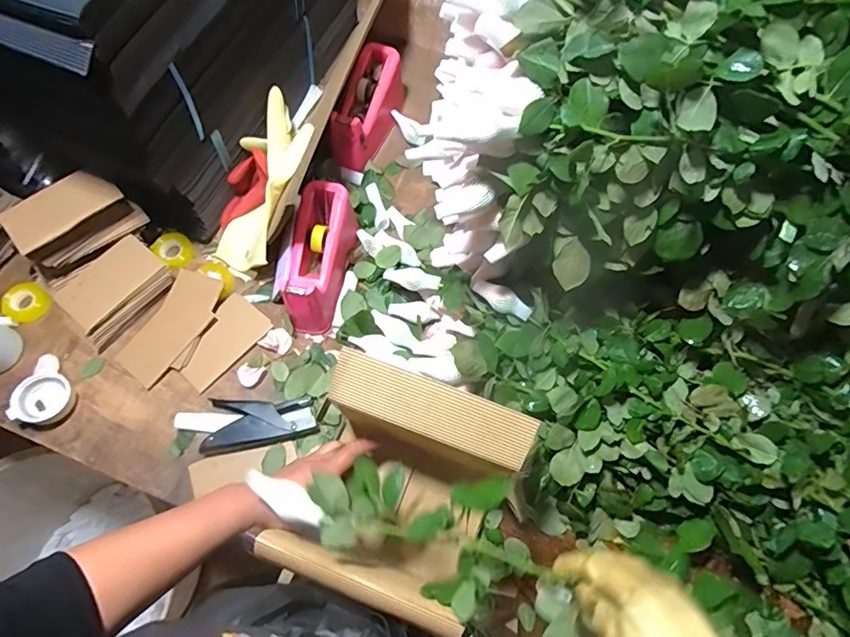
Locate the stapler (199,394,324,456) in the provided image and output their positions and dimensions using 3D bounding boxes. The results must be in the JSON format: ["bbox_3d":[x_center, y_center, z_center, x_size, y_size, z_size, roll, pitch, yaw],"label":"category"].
[{"bbox_3d":[-0.224,0.141,0.645,0.147,0.026,0.068,-3,68,-3],"label":"stapler"}]

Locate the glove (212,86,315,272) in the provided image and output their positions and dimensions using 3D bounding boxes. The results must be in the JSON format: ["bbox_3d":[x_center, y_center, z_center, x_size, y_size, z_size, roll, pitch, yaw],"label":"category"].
[{"bbox_3d":[-0.245,-0.211,0.740,0.110,0.070,0.284,20,91,6],"label":"glove"}]

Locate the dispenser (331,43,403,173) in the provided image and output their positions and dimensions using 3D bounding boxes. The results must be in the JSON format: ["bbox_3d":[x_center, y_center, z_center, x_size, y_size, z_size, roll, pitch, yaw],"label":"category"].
[{"bbox_3d":[-0.097,-0.349,0.809,0.070,0.097,0.208,21,69,7],"label":"dispenser"}]

